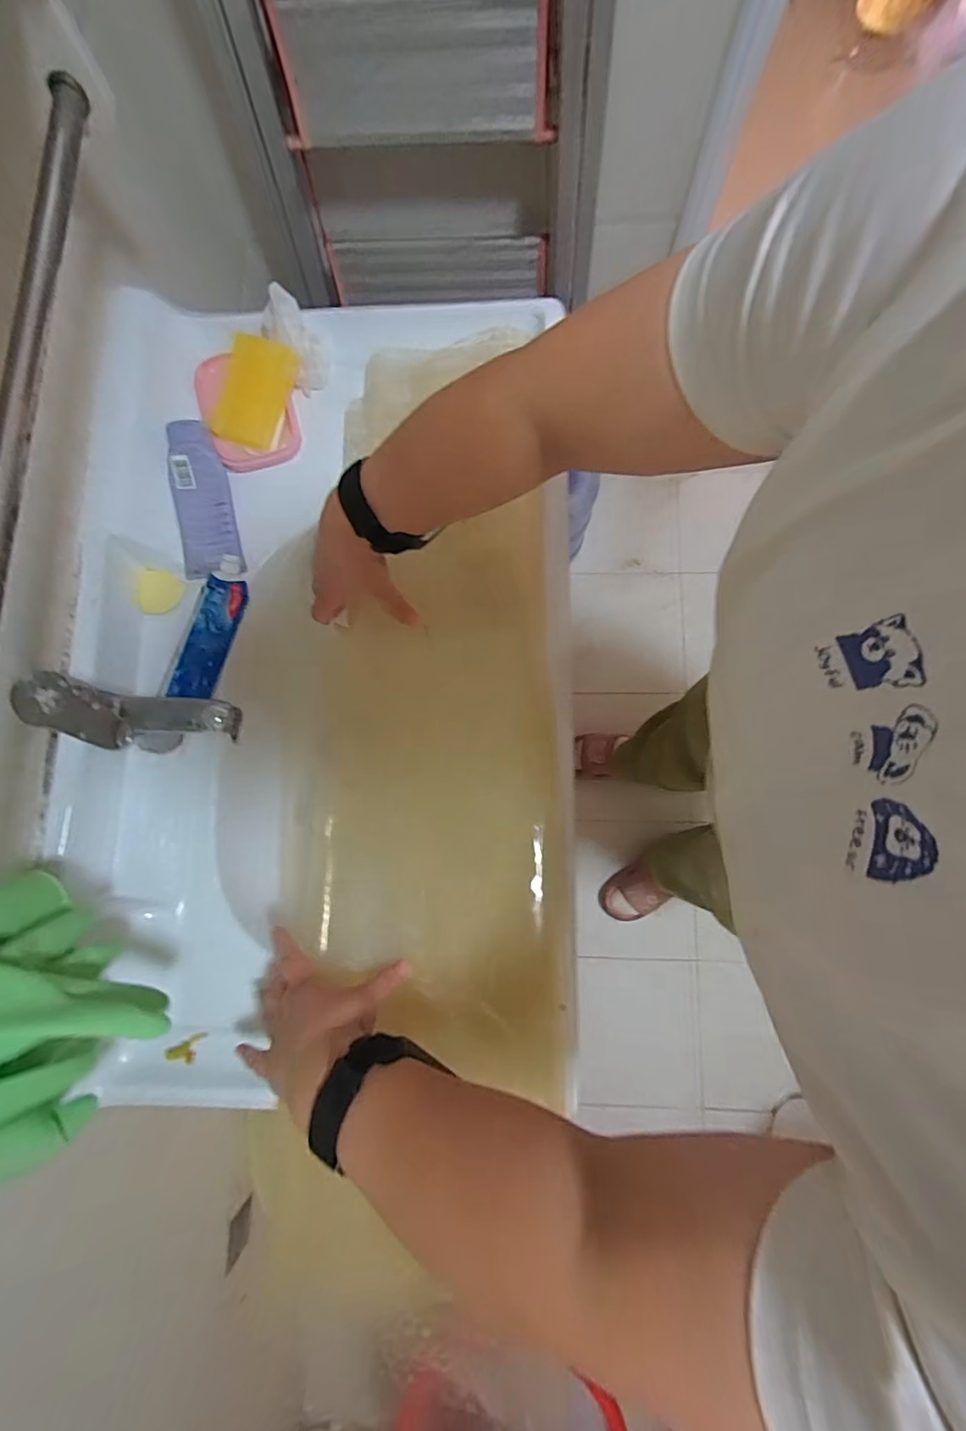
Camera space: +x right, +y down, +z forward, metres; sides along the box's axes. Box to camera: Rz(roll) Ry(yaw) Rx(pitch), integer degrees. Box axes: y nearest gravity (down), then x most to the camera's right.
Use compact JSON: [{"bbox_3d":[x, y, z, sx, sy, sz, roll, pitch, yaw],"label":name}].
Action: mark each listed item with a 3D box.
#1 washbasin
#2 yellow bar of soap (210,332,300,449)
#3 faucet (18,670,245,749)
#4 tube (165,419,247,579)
[{"bbox_3d":[-0.174,-0.051,0.543,0.428,0.159,0.789,0,80,-1],"label":"washbasin"},{"bbox_3d":[-0.246,-0.348,0.570,0.065,0.016,0.112,16,90,-23],"label":"yellow bar of soap"},{"bbox_3d":[-0.278,0.001,0.414,0.129,0.099,0.054,4,81,4],"label":"faucet"},{"bbox_3d":[-0.297,-0.229,0.562,0.056,0.025,0.157,-9,93,-3],"label":"tube"}]

